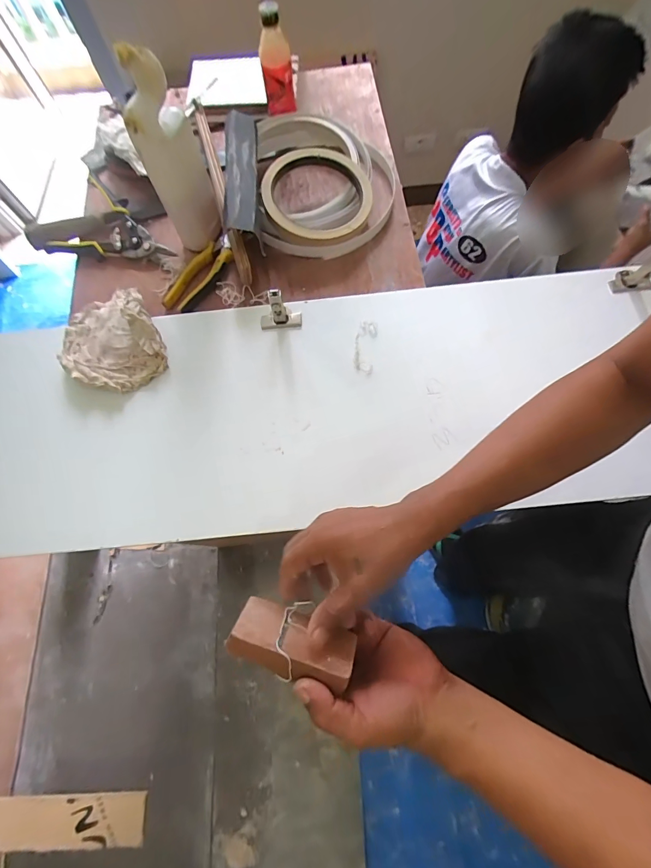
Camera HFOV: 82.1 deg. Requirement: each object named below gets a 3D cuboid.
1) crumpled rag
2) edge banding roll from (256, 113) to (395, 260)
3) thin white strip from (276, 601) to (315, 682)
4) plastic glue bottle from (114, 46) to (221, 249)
[{"bbox_3d":[-0.335,-0.147,0.575,0.144,0.054,0.189,-30,72,-6],"label":"crumpled rag"},{"bbox_3d":[-0.003,-0.460,0.665,0.254,0.050,0.296,-6,70,-2],"label":"edge banding roll"},{"bbox_3d":[-0.027,0.176,0.326,0.026,0.026,0.063,9,42,3],"label":"thin white strip"},{"bbox_3d":[-0.229,-0.407,0.559,0.085,0.240,0.069,-17,72,-1],"label":"plastic glue bottle"}]

